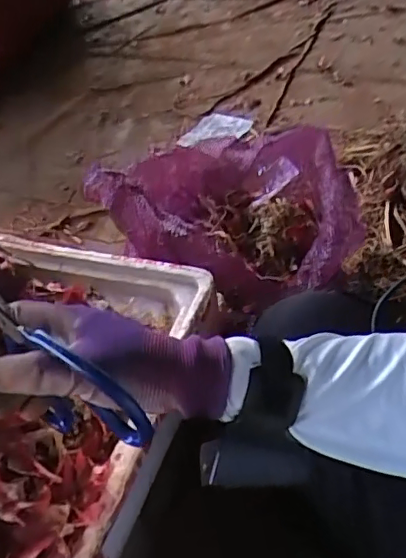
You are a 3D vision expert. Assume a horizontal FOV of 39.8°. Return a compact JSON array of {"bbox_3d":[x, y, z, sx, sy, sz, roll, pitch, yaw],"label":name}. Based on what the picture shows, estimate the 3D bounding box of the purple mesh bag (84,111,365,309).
[{"bbox_3d":[0.065,-0.102,0.793,0.351,0.128,0.316,-36,54,-25],"label":"purple mesh bag"}]

